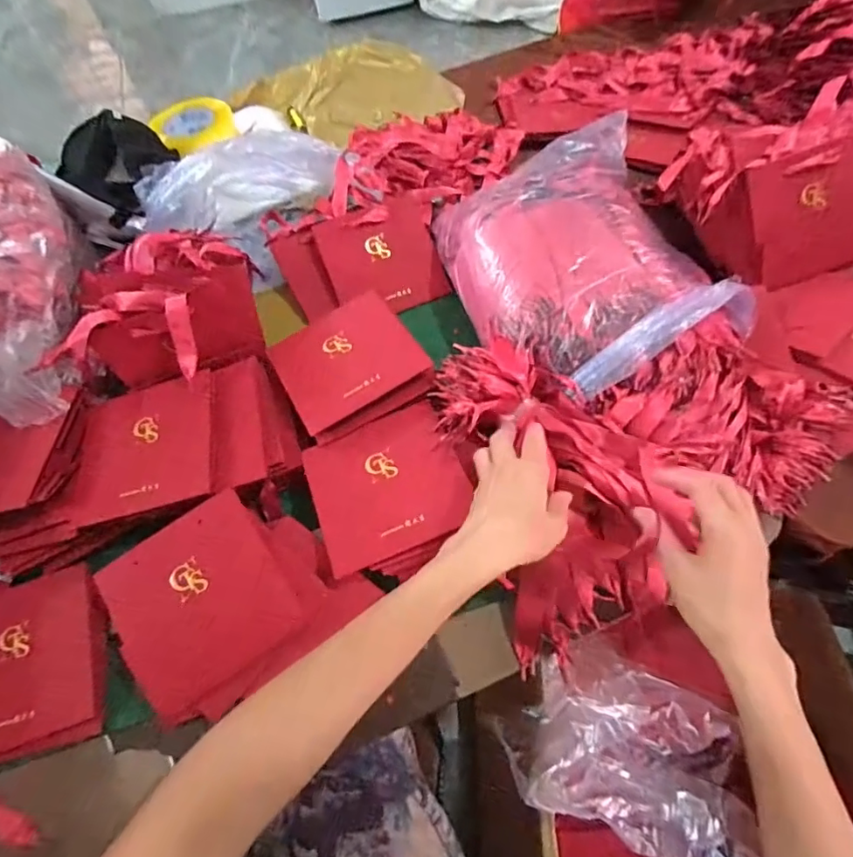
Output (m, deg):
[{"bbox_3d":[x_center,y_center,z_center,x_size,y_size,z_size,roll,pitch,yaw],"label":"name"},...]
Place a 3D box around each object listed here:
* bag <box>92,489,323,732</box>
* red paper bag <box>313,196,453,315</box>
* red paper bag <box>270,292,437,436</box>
[{"bbox_3d":[-0.190,0.152,0.462,0.162,0.010,0.148,-33,85,-8],"label":"bag"},{"bbox_3d":[-0.056,-0.217,0.681,0.145,0.025,0.143,-20,92,-11],"label":"red paper bag"},{"bbox_3d":[-0.084,-0.076,0.558,0.140,0.011,0.130,-29,63,-12],"label":"red paper bag"}]

